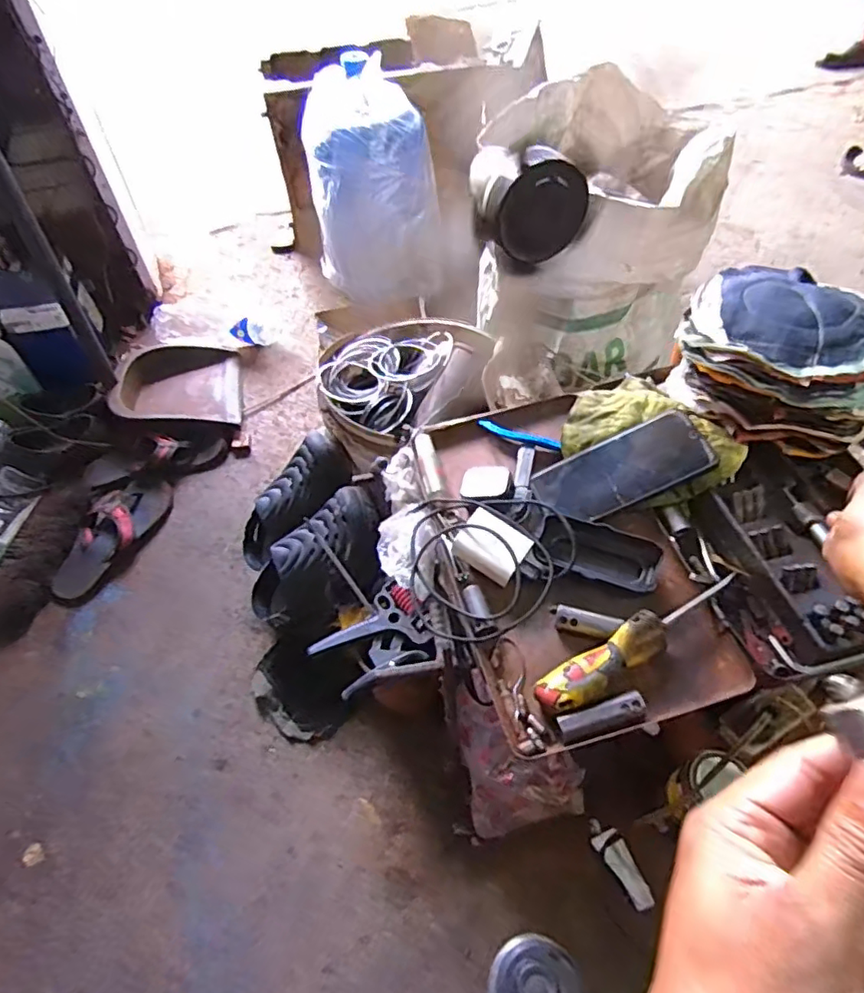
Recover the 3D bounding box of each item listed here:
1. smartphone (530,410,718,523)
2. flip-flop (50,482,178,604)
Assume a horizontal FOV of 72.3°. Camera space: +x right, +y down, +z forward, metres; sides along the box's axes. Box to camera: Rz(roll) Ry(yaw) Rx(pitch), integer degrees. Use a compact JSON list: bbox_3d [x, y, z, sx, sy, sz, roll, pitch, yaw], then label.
[{"bbox_3d":[0.185,-0.026,0.586,0.164,0.011,0.080,-22,53,9],"label":"smartphone"},{"bbox_3d":[-0.563,0.062,1.029,0.128,0.067,0.255,13,54,14],"label":"flip-flop"}]

